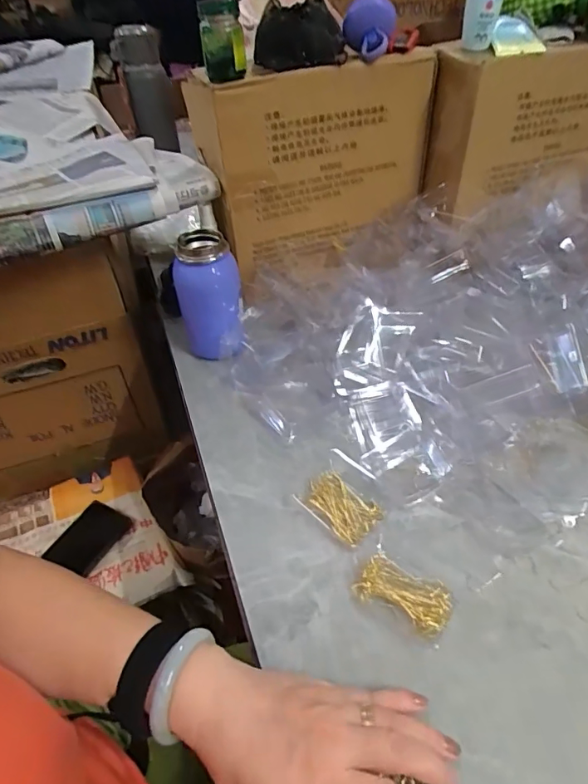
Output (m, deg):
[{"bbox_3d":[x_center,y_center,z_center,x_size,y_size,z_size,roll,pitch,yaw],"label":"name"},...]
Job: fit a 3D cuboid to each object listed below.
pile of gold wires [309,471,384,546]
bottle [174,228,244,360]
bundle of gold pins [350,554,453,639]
[{"bbox_3d":[0.043,0.103,0.427,0.044,0.007,0.066,-33,53,-28],"label":"pile of gold wires"},{"bbox_3d":[-0.099,-0.112,0.553,0.072,0.123,0.068,-11,46,-9],"label":"bottle"},{"bbox_3d":[0.085,0.157,0.368,0.069,0.018,0.037,21,49,20],"label":"bundle of gold pins"}]

